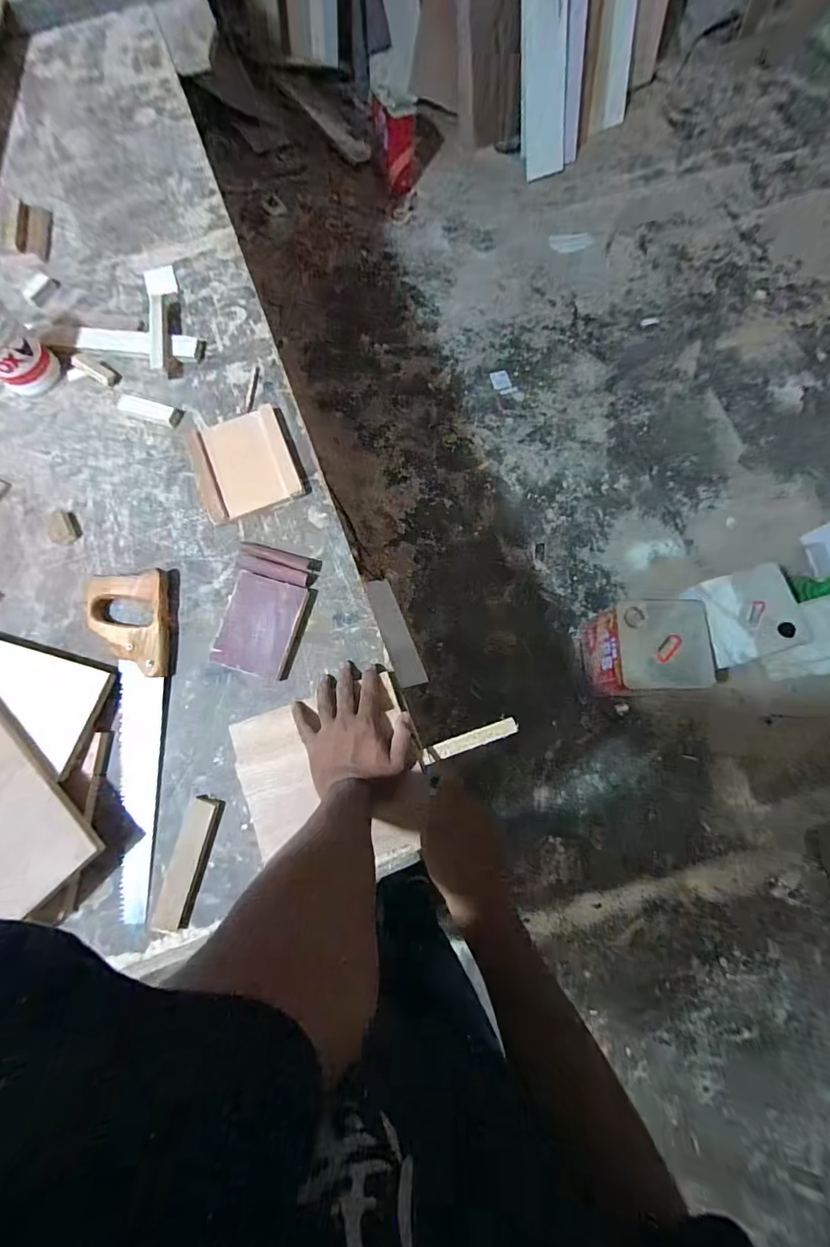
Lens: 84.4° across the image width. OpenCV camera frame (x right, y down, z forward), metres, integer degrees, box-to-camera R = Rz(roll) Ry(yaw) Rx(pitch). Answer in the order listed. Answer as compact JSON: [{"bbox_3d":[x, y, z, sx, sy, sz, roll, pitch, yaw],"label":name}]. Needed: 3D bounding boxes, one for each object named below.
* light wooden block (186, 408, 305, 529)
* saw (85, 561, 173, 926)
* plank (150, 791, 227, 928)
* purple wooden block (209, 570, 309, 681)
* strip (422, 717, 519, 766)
[{"bbox_3d":[-0.246,-0.228,0.650,0.139,0.028,0.144,-18,79,-6],"label":"light wooden block"},{"bbox_3d":[-0.363,0.140,0.569,0.098,0.030,0.418,-5,78,-3],"label":"saw"},{"bbox_3d":[-0.272,0.288,0.553,0.041,0.011,0.146,12,78,1],"label":"plank"},{"bbox_3d":[-0.205,0.002,0.605,0.098,0.018,0.125,16,78,2],"label":"purple wooden block"},{"bbox_3d":[0.067,0.144,0.562,0.121,0.010,0.020,-19,79,-4],"label":"strip"}]

